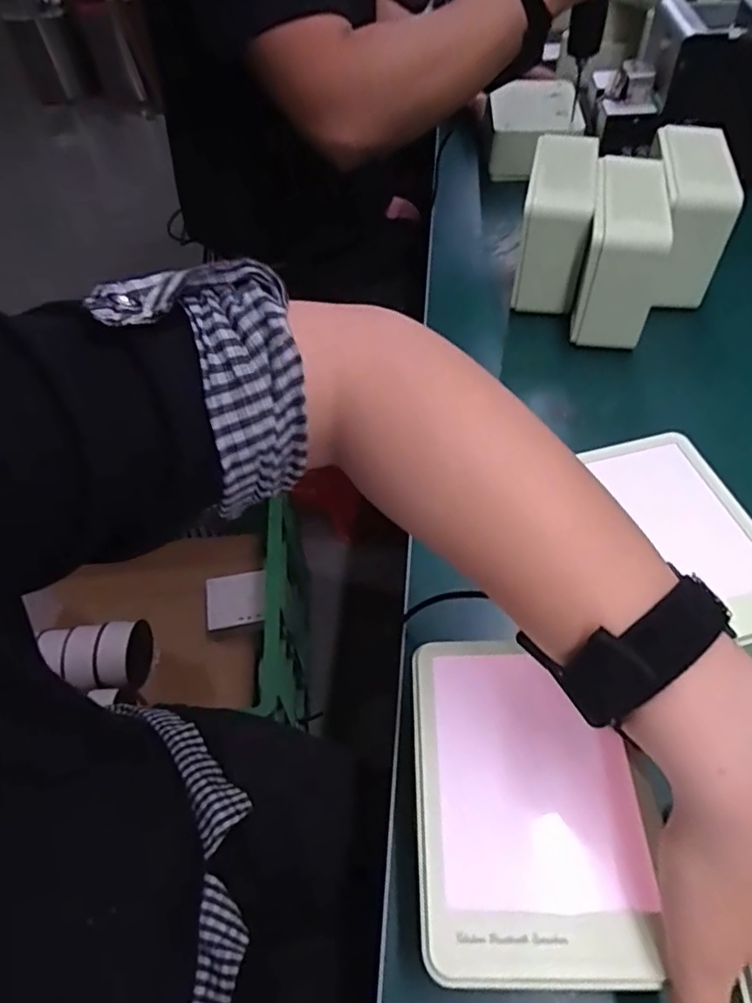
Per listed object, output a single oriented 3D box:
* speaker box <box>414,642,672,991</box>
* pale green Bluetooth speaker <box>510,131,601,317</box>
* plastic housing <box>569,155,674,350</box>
[{"bbox_3d":[0.071,0.144,0.286,0.102,0.054,0.132,-1,52,3],"label":"speaker box"},{"bbox_3d":[0.164,-0.255,0.555,0.052,0.098,0.141,9,53,11],"label":"pale green Bluetooth speaker"},{"bbox_3d":[0.208,-0.210,0.520,0.061,0.105,0.132,12,53,13],"label":"plastic housing"}]

